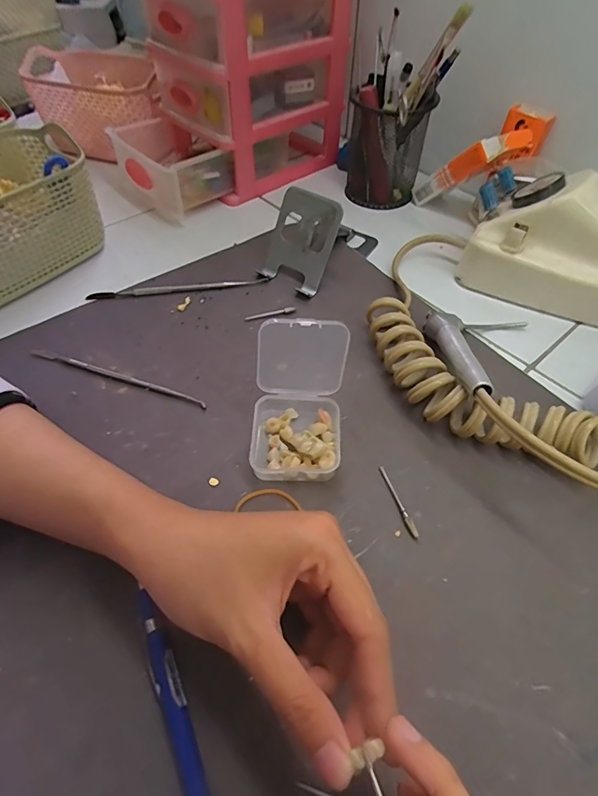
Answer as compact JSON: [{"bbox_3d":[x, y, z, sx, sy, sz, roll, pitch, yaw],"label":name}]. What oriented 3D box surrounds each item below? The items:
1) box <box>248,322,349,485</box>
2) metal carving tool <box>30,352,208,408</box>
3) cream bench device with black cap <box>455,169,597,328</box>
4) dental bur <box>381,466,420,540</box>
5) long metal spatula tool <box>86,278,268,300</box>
[{"bbox_3d":[-0.001,-0.001,0.258,0.056,0.074,0.078,4,54,2],"label":"box"},{"bbox_3d":[-0.134,-0.016,0.310,0.145,0.005,0.007,16,55,11],"label":"metal carving tool"},{"bbox_3d":[0.233,-0.125,0.351,0.163,0.087,0.085,27,58,18],"label":"cream bench device with black cap"},{"bbox_3d":[0.061,0.062,0.255,0.004,0.004,0.047,-15,55,-11],"label":"dental bur"},{"bbox_3d":[-0.106,-0.099,0.374,0.153,0.006,0.011,-8,54,-6],"label":"long metal spatula tool"}]

